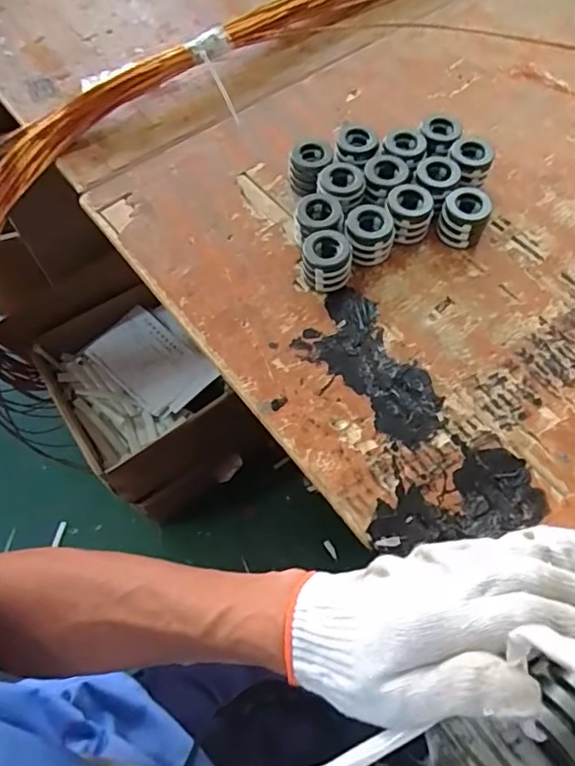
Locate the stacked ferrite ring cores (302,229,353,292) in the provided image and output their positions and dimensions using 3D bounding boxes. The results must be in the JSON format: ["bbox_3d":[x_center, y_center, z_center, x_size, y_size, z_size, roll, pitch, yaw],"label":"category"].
[{"bbox_3d":[0.039,-0.120,0.543,0.046,0.041,0.047,2,62,0],"label":"stacked ferrite ring cores"}]

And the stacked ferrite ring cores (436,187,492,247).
[{"bbox_3d":[0.182,-0.170,0.567,0.046,0.040,0.050,0,62,-1],"label":"stacked ferrite ring cores"}]

